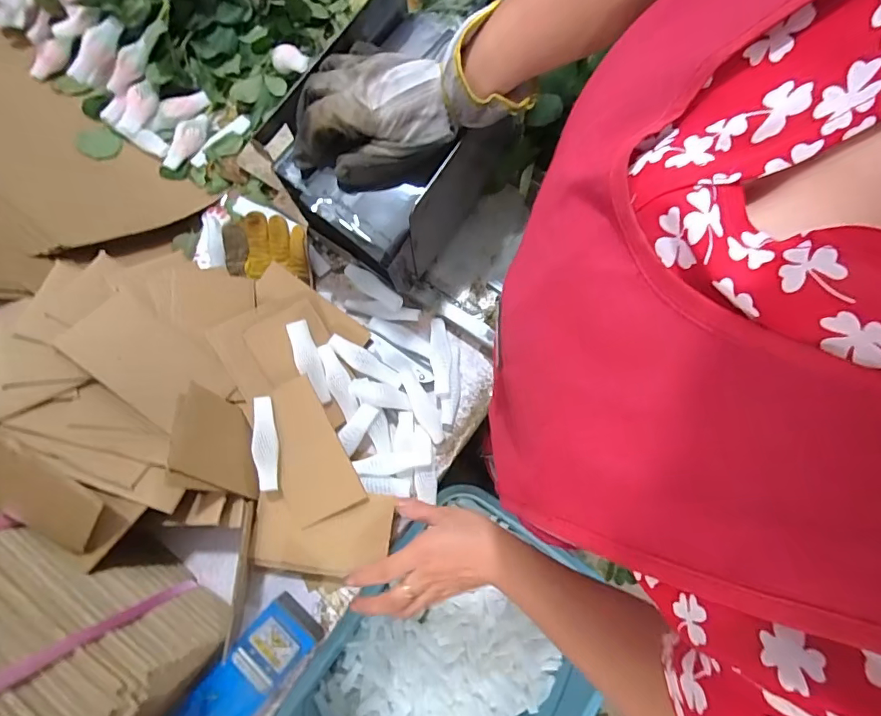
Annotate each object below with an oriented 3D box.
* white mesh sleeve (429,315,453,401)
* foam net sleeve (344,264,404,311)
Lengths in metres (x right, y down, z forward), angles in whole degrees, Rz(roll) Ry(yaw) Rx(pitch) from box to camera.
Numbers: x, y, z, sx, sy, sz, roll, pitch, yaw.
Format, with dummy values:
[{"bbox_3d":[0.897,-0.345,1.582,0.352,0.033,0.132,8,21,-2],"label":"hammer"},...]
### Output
[{"bbox_3d":[0.001,0.002,0.548,0.024,0.020,0.094,-8,78,-2],"label":"white mesh sleeve"},{"bbox_3d":[-0.081,-0.084,0.558,0.093,0.020,0.022,35,80,23],"label":"foam net sleeve"}]

